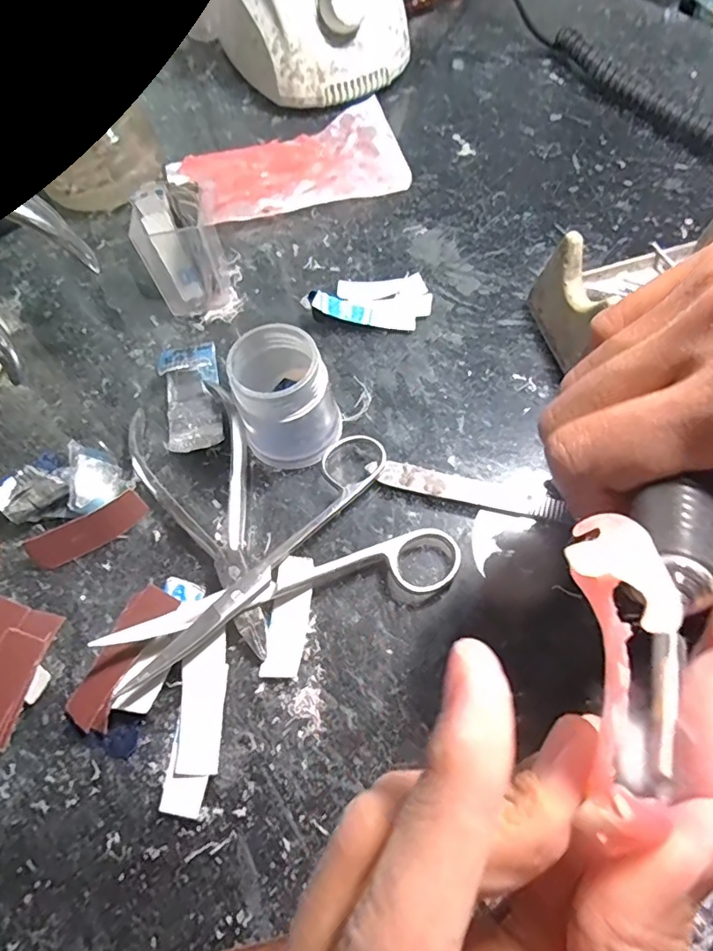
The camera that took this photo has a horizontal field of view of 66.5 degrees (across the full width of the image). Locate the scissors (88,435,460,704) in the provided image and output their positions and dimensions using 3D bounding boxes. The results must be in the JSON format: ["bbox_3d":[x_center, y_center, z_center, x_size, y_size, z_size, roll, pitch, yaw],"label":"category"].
[{"bbox_3d":[-0.030,0.038,0.214,0.131,0.021,0.074,-30,65,-12],"label":"scissors"}]

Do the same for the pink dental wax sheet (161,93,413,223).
[{"bbox_3d":[-0.043,-0.192,0.335,0.139,0.016,0.074,-12,63,-3],"label":"pink dental wax sheet"}]

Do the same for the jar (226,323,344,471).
[{"bbox_3d":[-0.029,-0.033,0.234,0.039,0.051,0.041,-1,63,3],"label":"jar"}]

